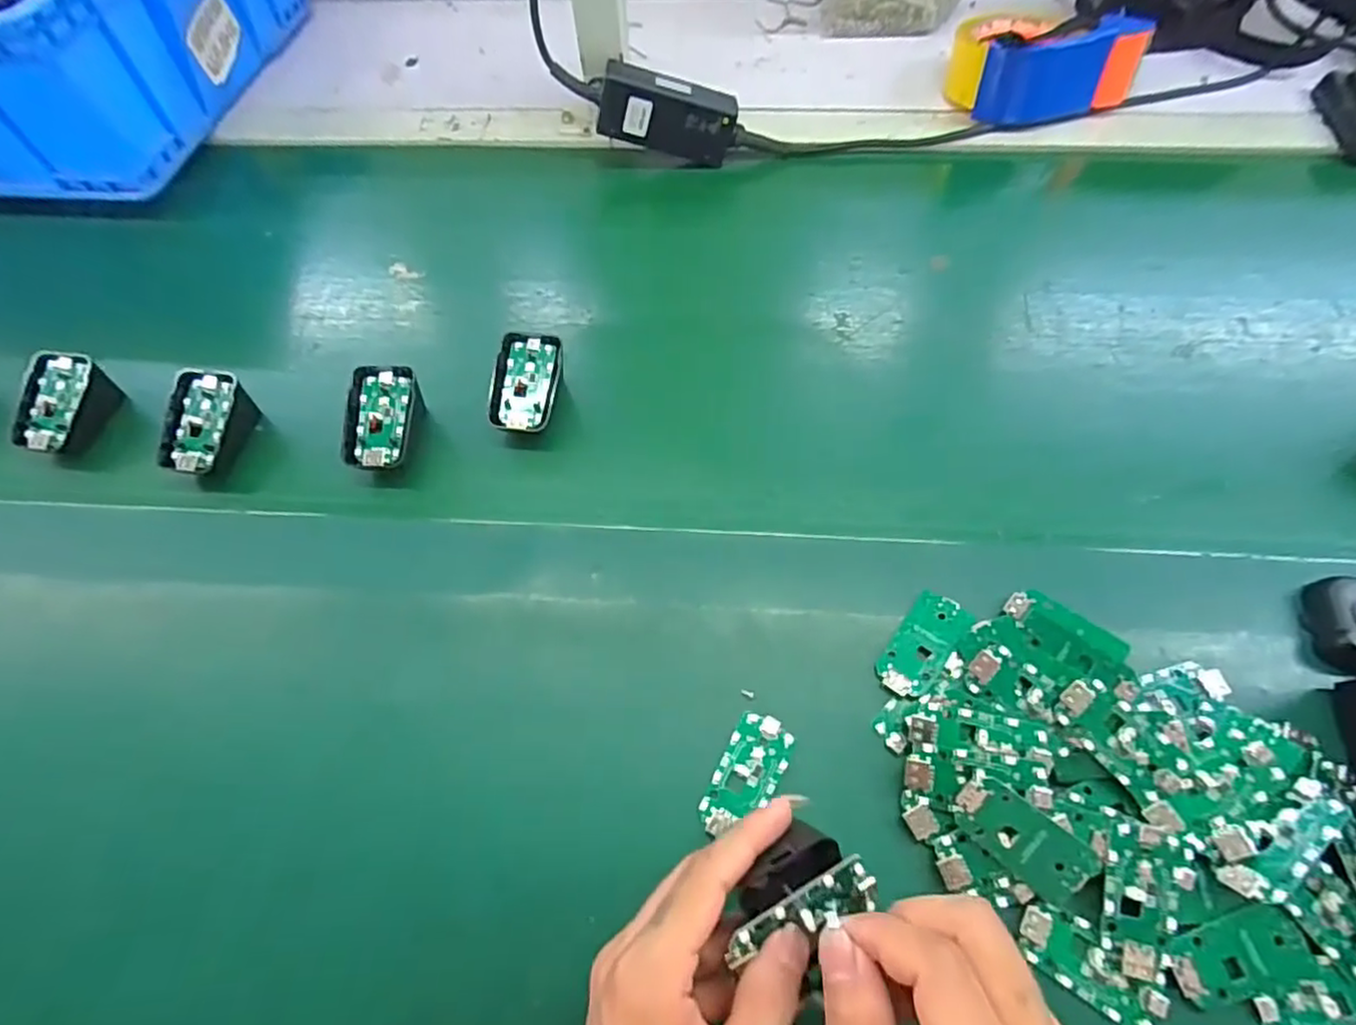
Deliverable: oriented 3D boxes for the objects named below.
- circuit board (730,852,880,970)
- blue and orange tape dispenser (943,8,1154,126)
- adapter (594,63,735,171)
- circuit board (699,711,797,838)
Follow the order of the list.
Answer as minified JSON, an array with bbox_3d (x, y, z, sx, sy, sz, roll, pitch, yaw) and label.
[{"bbox_3d":[0.047,0.152,0.252,0.063,0.008,0.022,-16,101,-15],"label":"circuit board"},{"bbox_3d":[0.317,-0.407,0.593,0.144,0.070,0.103,-8,61,-3],"label":"blue and orange tape dispenser"},{"bbox_3d":[-0.009,-0.338,0.564,0.113,0.053,0.026,9,60,-15],"label":"adapter"},{"bbox_3d":[0.036,0.136,0.342,0.031,0.004,0.063,25,65,15],"label":"circuit board"}]

